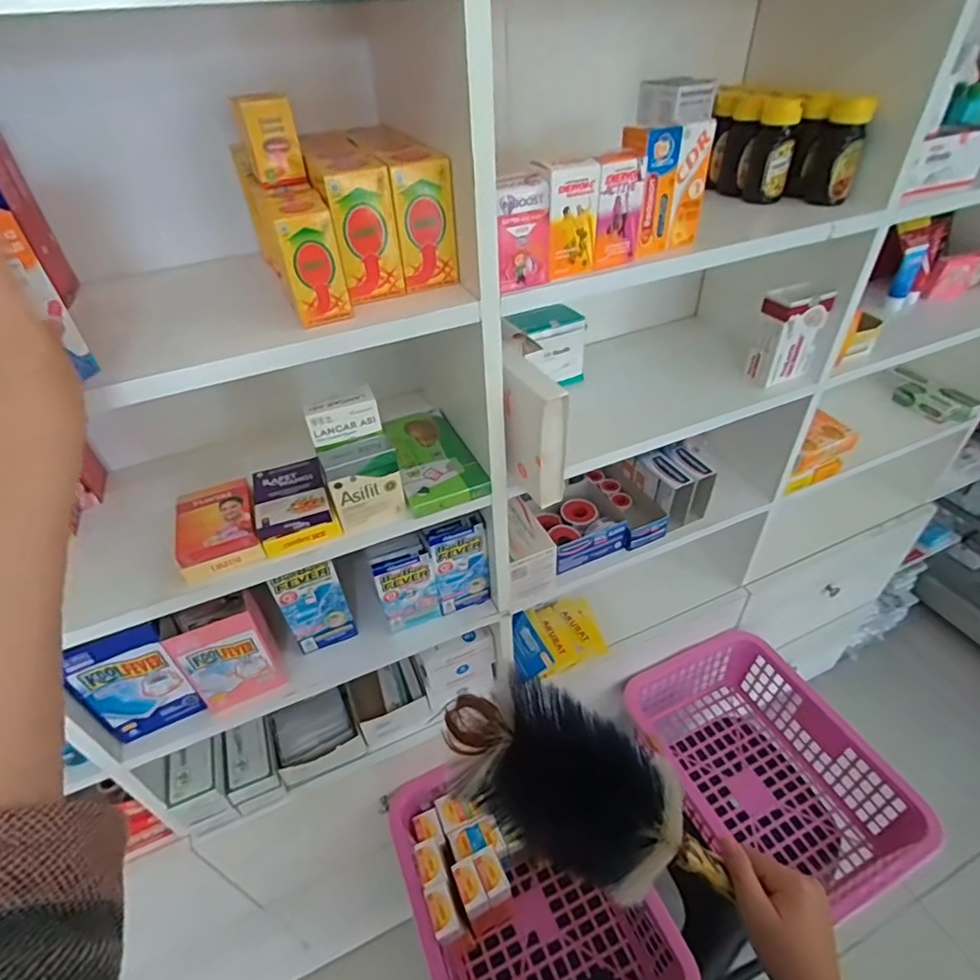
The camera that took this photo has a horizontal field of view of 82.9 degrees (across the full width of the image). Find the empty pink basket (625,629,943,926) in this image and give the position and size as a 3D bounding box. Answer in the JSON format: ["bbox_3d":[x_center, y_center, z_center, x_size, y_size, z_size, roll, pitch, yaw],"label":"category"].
[{"bbox_3d":[0.456,0.476,0.948,0.291,0.150,0.409,-20,43,-18],"label":"empty pink basket"}]

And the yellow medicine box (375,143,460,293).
[{"bbox_3d":[-0.059,-0.234,0.480,0.051,0.102,0.043,-13,41,-11],"label":"yellow medicine box"}]

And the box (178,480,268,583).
[{"bbox_3d":[-0.274,0.040,0.565,0.072,0.046,0.090,-18,42,-16],"label":"box"}]

